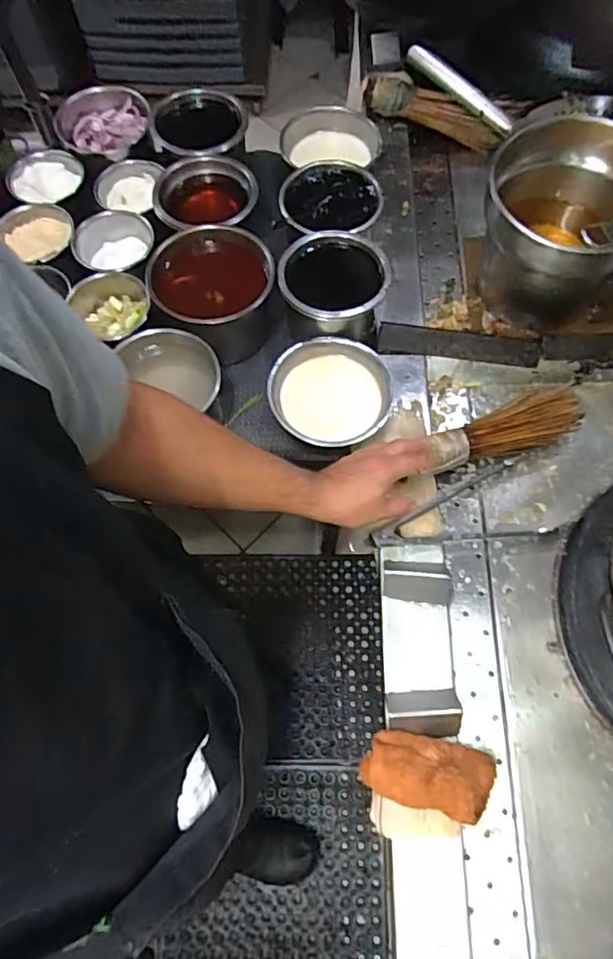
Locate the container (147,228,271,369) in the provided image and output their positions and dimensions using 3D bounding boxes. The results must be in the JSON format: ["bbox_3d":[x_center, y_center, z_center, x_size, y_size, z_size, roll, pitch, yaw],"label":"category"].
[{"bbox_3d":[-0.136,-0.272,0.822,0.171,0.113,0.167,-1,68,2],"label":"container"}]

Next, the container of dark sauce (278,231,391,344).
[{"bbox_3d":[0.039,-0.271,0.825,0.153,0.103,0.150,-2,68,1],"label":"container of dark sauce"}]

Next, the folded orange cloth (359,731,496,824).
[{"bbox_3d":[0.134,0.317,0.597,0.149,0.068,0.070,9,69,5],"label":"folded orange cloth"}]

